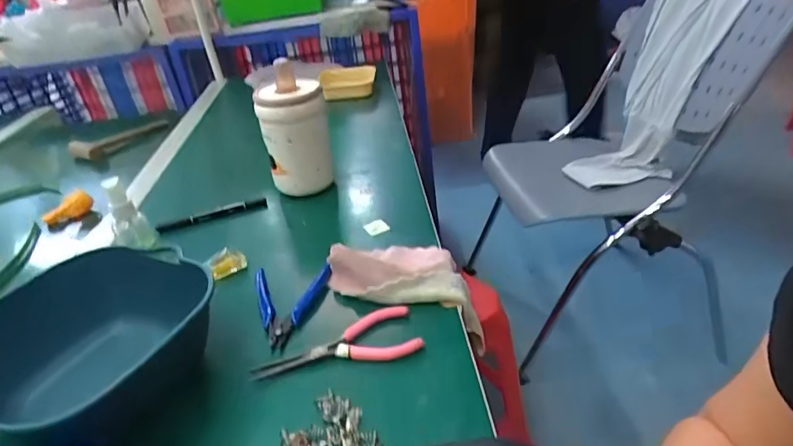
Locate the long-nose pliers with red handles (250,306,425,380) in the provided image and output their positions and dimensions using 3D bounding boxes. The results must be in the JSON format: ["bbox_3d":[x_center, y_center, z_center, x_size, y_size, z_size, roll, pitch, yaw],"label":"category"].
[{"bbox_3d":[-0.051,0.105,0.423,0.139,0.012,0.054,-14,34,-9],"label":"long-nose pliers with red handles"}]

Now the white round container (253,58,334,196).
[{"bbox_3d":[-0.127,-0.108,0.642,0.083,0.173,0.074,-9,33,-6],"label":"white round container"}]

